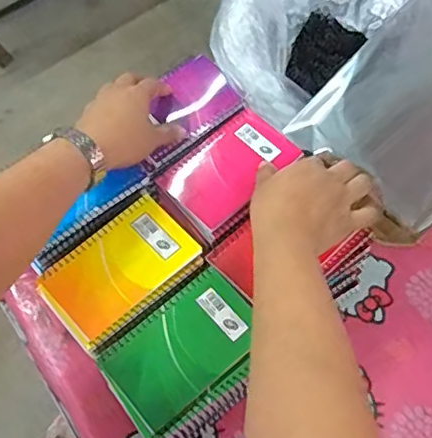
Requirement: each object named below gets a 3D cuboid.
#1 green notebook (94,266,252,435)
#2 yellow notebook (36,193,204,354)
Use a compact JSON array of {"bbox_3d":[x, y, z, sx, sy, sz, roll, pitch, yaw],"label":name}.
[{"bbox_3d":[-0.028,0.110,0.512,0.133,0.010,0.082,-36,68,-17],"label":"green notebook"},{"bbox_3d":[-0.088,0.046,0.544,0.136,0.010,0.089,-39,69,-18],"label":"yellow notebook"}]

